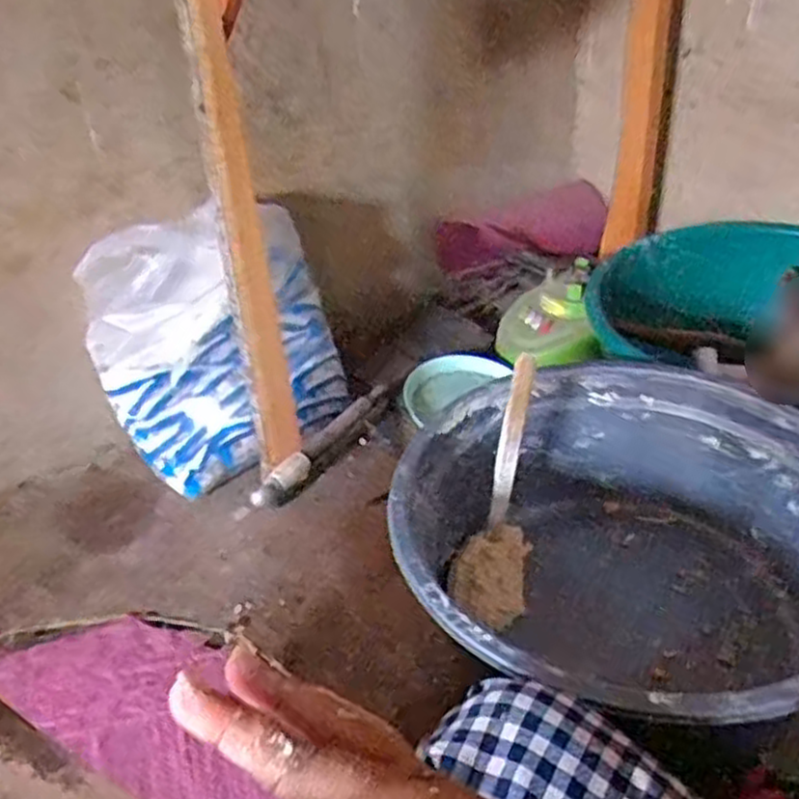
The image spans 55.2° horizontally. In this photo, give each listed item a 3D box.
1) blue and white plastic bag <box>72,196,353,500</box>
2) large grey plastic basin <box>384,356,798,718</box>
[{"bbox_3d":[-0.211,-0.062,0.922,0.294,0.295,0.130,-16,36,-15],"label":"blue and white plastic bag"},{"bbox_3d":[0.203,0.158,0.718,0.400,0.204,0.389,-4,34,3],"label":"large grey plastic basin"}]

